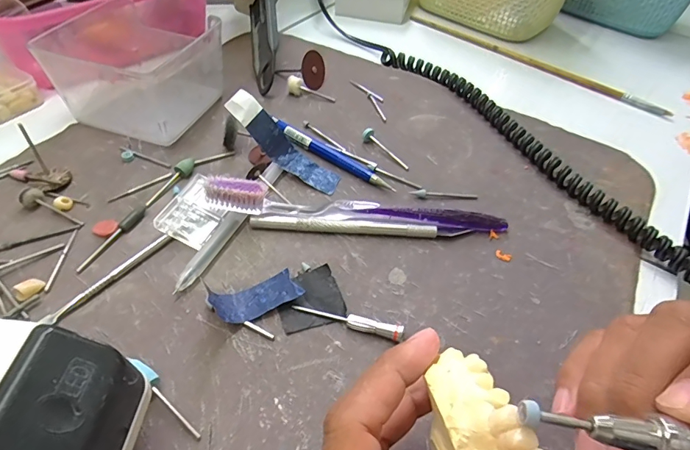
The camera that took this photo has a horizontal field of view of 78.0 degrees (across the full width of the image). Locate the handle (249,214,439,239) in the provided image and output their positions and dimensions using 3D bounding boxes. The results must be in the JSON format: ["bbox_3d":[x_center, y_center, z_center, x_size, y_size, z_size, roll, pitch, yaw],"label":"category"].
[{"bbox_3d":[0.000,0.000,0.265,0.113,0.010,0.008,4,48,-1],"label":"handle"}]

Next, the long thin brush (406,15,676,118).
[{"bbox_3d":[0.184,-0.171,0.436,0.276,0.008,0.012,34,54,23],"label":"long thin brush"}]

